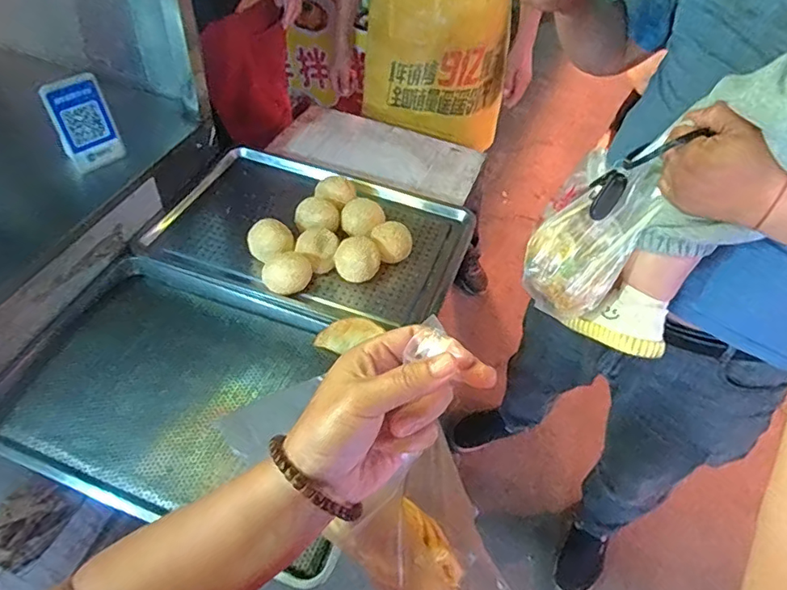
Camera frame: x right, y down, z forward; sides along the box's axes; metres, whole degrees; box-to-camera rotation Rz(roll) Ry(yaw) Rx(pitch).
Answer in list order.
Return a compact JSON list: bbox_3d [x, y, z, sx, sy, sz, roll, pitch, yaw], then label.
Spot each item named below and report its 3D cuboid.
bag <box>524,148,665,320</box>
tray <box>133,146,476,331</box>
[{"bbox_3d":[0.243,-0.079,0.673,0.119,0.175,0.123,31,53,19],"label":"bag"},{"bbox_3d":[-0.165,-0.132,1.055,0.589,0.093,0.431,19,50,10],"label":"tray"}]

